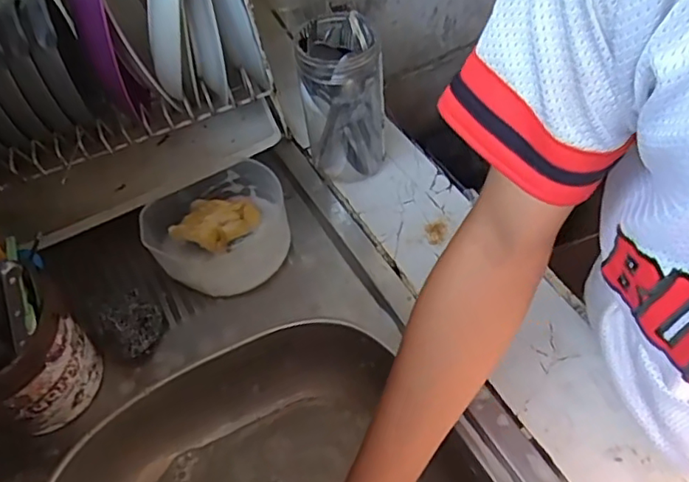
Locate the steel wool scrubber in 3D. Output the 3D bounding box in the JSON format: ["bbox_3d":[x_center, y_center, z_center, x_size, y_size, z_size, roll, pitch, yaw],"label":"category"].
[{"bbox_3d":[-0.216,0.081,0.586,0.058,0.038,0.057,-3,54,4],"label":"steel wool scrubber"}]

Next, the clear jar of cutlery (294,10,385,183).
[{"bbox_3d":[-0.003,-0.155,0.639,0.089,0.168,0.085,-5,54,2],"label":"clear jar of cutlery"}]

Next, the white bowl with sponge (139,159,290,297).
[{"bbox_3d":[-0.140,-0.015,0.637,0.149,0.053,0.141,-3,54,4],"label":"white bowl with sponge"}]

